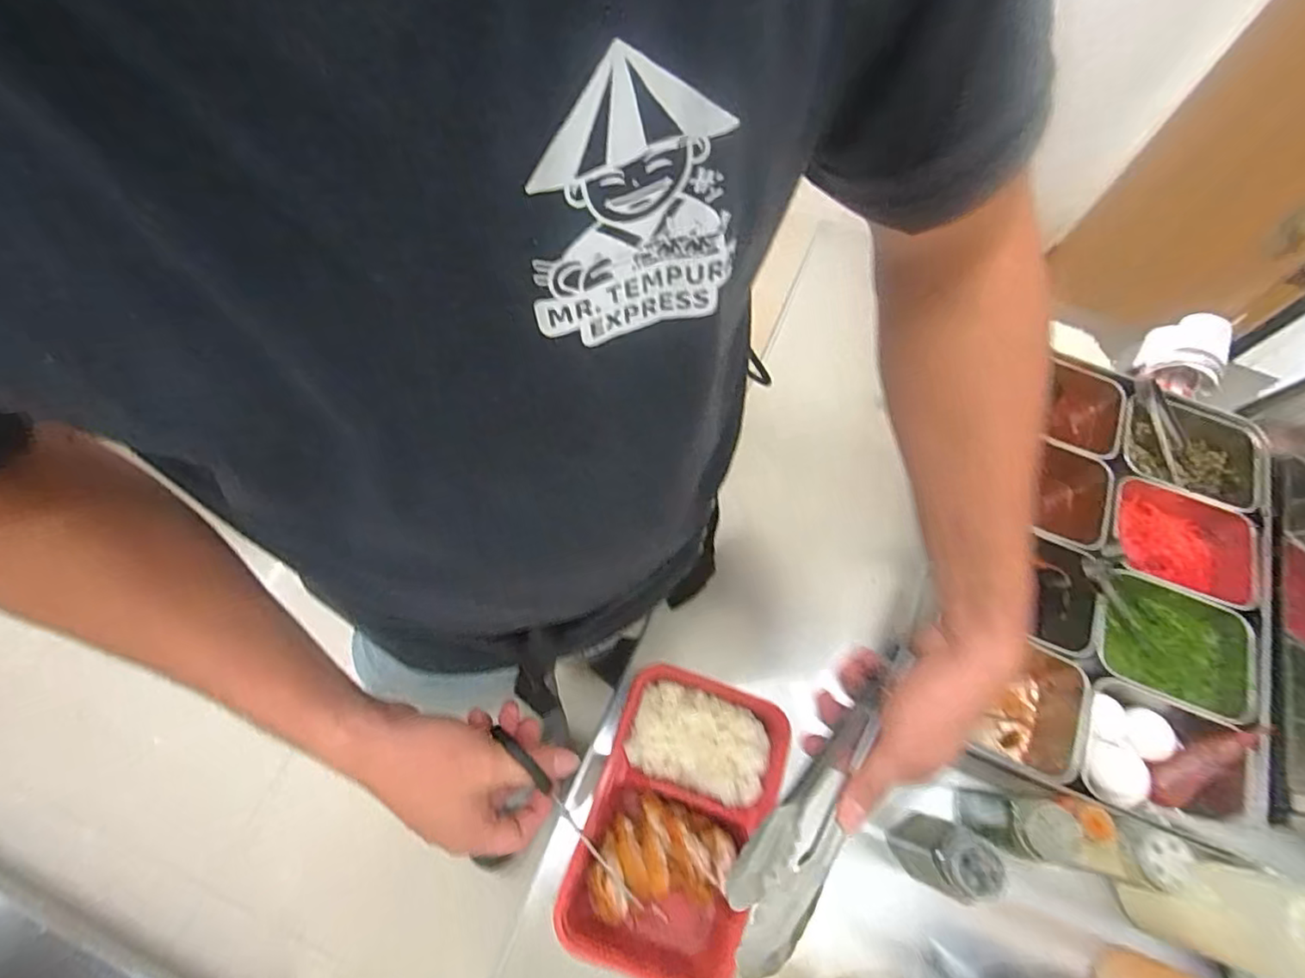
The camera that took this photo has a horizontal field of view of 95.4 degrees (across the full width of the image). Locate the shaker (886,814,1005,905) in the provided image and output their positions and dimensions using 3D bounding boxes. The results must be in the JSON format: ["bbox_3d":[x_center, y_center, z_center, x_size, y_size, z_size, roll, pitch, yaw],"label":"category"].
[{"bbox_3d":[0.225,0.283,0.462,0.048,0.113,0.041,-23,70,-11],"label":"shaker"}]

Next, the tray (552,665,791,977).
[{"bbox_3d":[0.019,0.268,0.489,0.139,0.039,0.219,19,68,6],"label":"tray"}]

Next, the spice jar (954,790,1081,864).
[{"bbox_3d":[0.280,0.261,0.462,0.043,0.088,0.040,1,67,-2],"label":"spice jar"}]

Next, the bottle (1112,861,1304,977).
[{"bbox_3d":[0.406,0.297,0.412,0.054,0.172,0.062,15,68,4],"label":"bottle"}]

